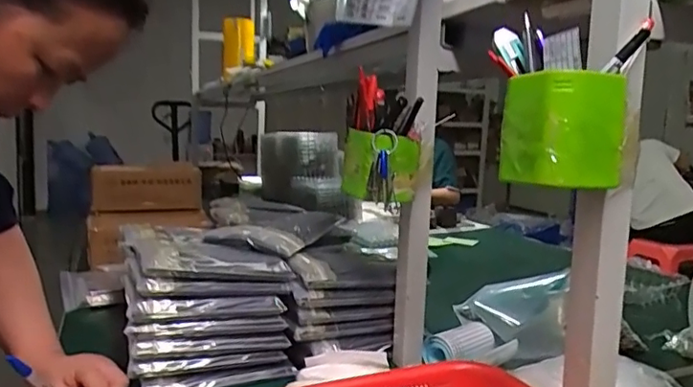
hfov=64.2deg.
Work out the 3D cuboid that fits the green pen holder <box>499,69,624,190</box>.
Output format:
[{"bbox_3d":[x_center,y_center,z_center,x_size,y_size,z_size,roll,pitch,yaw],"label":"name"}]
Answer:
[{"bbox_3d":[0.163,-0.046,0.408,0.075,0.077,0.061,-1,7,-19],"label":"green pen holder"}]

